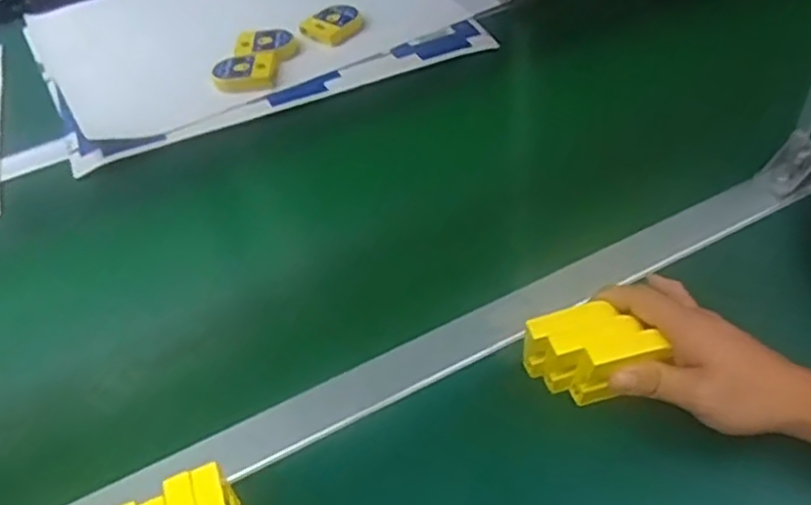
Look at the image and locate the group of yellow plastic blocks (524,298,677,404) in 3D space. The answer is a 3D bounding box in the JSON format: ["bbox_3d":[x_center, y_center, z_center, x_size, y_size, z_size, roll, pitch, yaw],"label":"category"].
[{"bbox_3d":[0.127,0.071,0.497,0.074,0.053,0.051,-16,46,-10],"label":"group of yellow plastic blocks"}]

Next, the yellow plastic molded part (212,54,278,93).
[{"bbox_3d":[-0.182,-0.200,0.807,0.070,0.016,0.053,-5,45,1],"label":"yellow plastic molded part"}]

